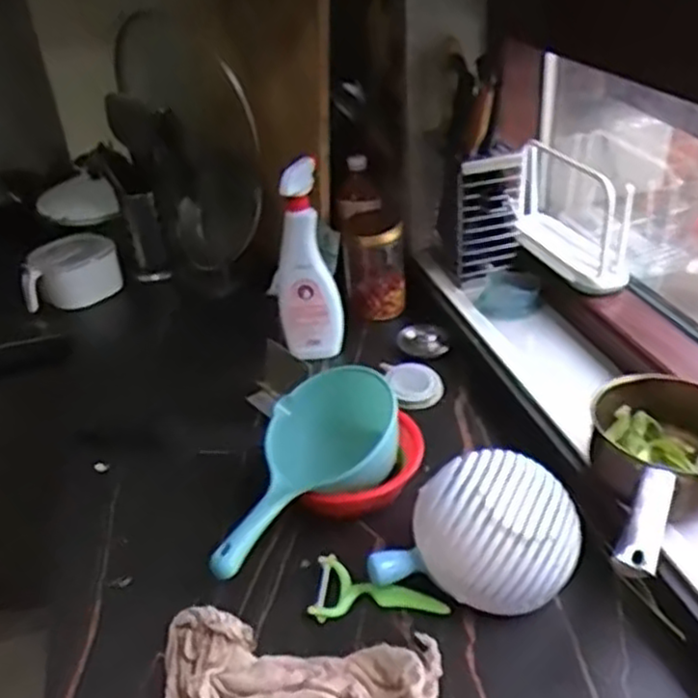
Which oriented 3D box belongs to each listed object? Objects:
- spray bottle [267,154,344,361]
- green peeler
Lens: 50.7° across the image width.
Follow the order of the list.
[{"bbox_3d":[-0.065,-0.114,1.055,0.091,0.301,0.062,-3,34,2],"label":"spray bottle"},{"bbox_3d":[0.031,0.240,0.735,0.132,0.021,0.064,0,34,6],"label":"green peeler"}]

